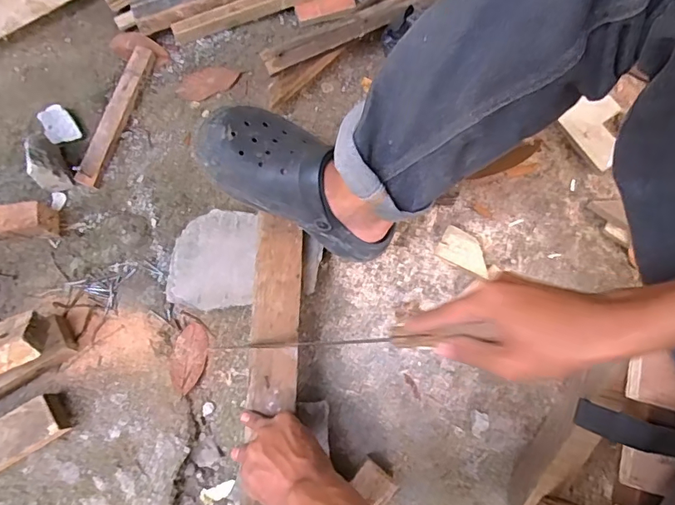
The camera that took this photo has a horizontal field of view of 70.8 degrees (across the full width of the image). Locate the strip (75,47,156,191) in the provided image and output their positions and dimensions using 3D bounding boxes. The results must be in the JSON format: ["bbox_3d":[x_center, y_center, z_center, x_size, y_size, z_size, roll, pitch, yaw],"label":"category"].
[{"bbox_3d":[-0.343,-0.214,0.740,0.033,0.027,0.235,18,77,3],"label":"strip"}]

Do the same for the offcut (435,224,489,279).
[{"bbox_3d":[0.189,-0.002,0.699,0.079,0.010,0.052,26,75,18],"label":"offcut"}]

